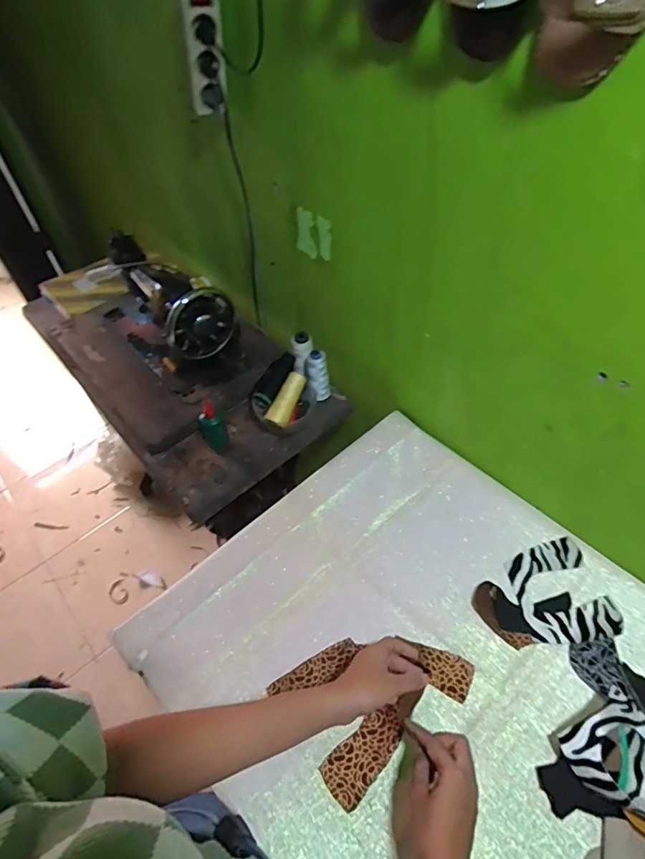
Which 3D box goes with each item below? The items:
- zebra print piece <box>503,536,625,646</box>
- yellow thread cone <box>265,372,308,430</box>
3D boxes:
[{"bbox_3d":[0.342,0.232,0.679,0.124,0.025,0.143,-12,51,-7],"label":"zebra print piece"},{"bbox_3d":[-0.067,-0.058,0.895,0.037,0.036,0.118,20,68,18],"label":"yellow thread cone"}]

